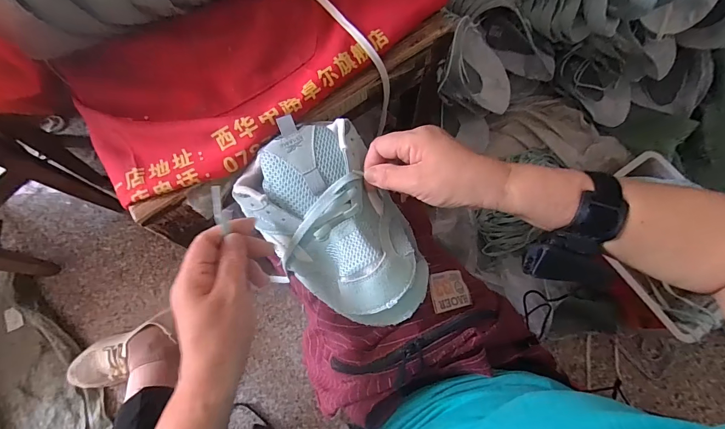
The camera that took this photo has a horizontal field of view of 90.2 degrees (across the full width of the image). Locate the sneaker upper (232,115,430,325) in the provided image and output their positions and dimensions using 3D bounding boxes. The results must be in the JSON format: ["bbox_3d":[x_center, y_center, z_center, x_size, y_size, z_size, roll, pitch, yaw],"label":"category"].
[{"bbox_3d":[-0.024,0.013,0.364,0.128,0.079,0.210,-37,76,-10],"label":"sneaker upper"}]

